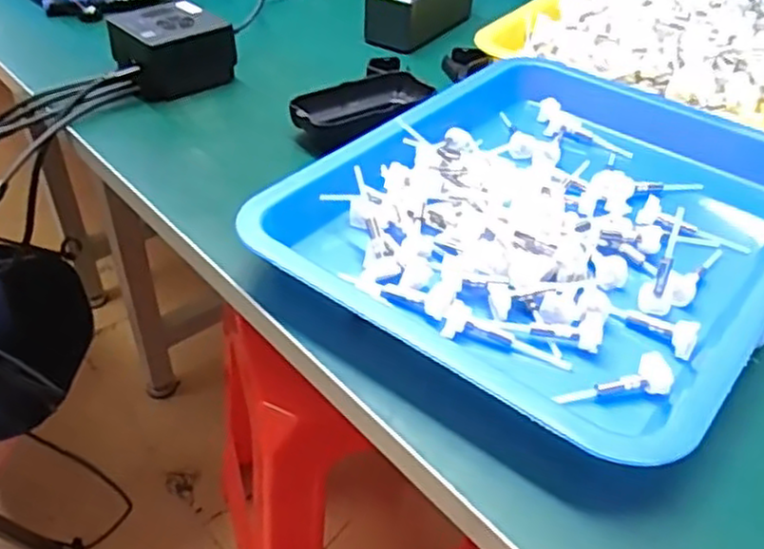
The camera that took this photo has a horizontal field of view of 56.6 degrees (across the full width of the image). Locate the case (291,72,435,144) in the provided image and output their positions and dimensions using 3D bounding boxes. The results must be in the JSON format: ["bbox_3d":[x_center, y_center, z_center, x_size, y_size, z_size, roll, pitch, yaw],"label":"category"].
[{"bbox_3d":[-0.016,-0.132,0.541,0.119,0.030,0.043,-32,51,-33],"label":"case"}]

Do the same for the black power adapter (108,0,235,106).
[{"bbox_3d":[-0.172,-0.185,0.581,0.084,0.050,0.068,-29,50,-31],"label":"black power adapter"}]

